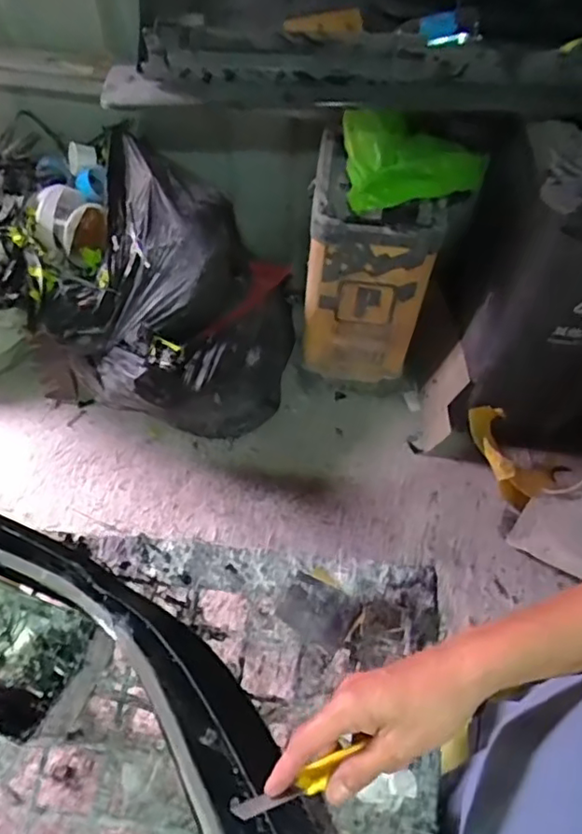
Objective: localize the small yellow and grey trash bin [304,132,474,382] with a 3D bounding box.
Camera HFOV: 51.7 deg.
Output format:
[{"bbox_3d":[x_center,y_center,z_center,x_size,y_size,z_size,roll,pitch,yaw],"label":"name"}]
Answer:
[{"bbox_3d":[0.200,-0.350,1.542,0.329,0.570,0.199,13,55,6],"label":"small yellow and grey trash bin"}]

